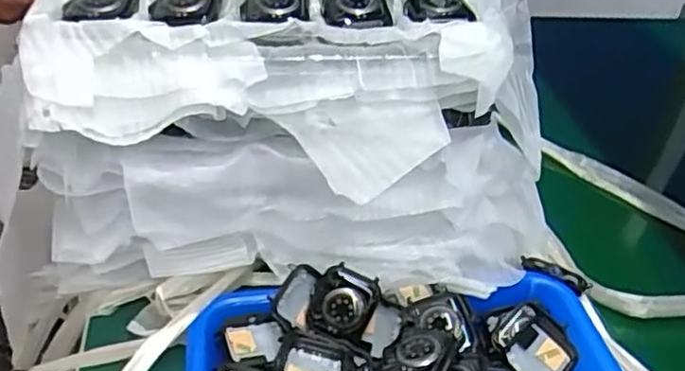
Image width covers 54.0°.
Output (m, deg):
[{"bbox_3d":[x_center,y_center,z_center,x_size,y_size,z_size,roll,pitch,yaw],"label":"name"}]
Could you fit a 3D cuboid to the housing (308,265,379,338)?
[{"bbox_3d":[0.001,0.071,0.407,0.037,0.040,0.012,19,4,-7],"label":"housing"}]

